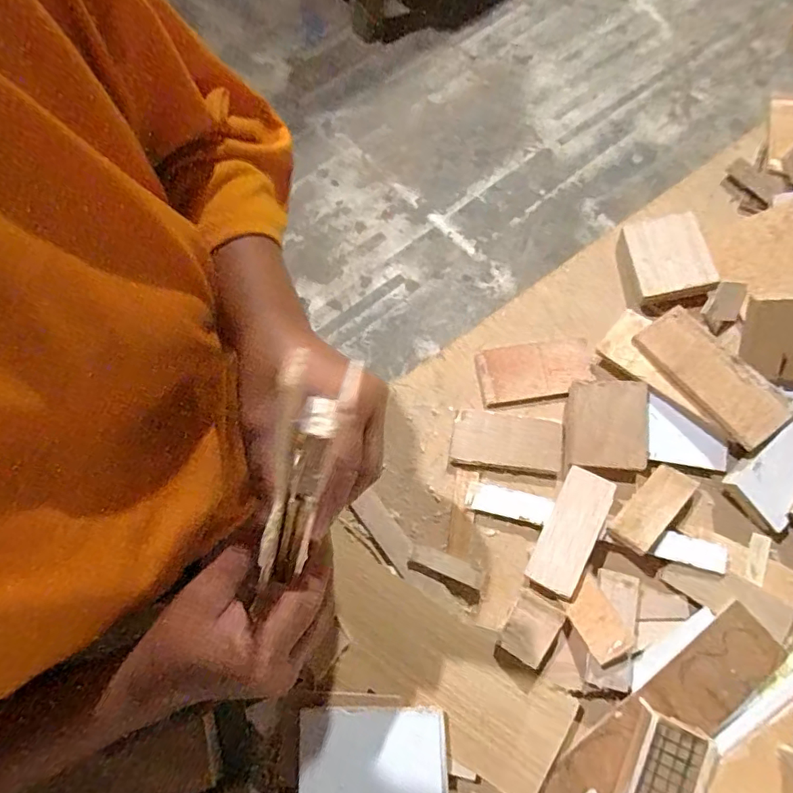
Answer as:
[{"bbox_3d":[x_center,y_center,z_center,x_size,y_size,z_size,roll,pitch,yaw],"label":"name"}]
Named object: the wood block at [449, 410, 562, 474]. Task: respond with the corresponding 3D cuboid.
[{"bbox_3d":[0.093,0.038,0.440,0.089,0.010,0.044,9,73,4],"label":"wood block"}]

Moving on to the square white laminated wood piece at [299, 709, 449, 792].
[{"bbox_3d":[-0.016,0.276,0.361,0.103,0.010,0.103,-1,73,1],"label":"square white laminated wood piece"}]

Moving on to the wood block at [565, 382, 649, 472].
[{"bbox_3d":[0.177,0.024,0.434,0.065,0.014,0.071,6,73,3],"label":"wood block"}]

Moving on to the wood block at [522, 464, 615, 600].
[{"bbox_3d":[0.138,0.106,0.406,0.040,0.011,0.098,28,76,9],"label":"wood block"}]

